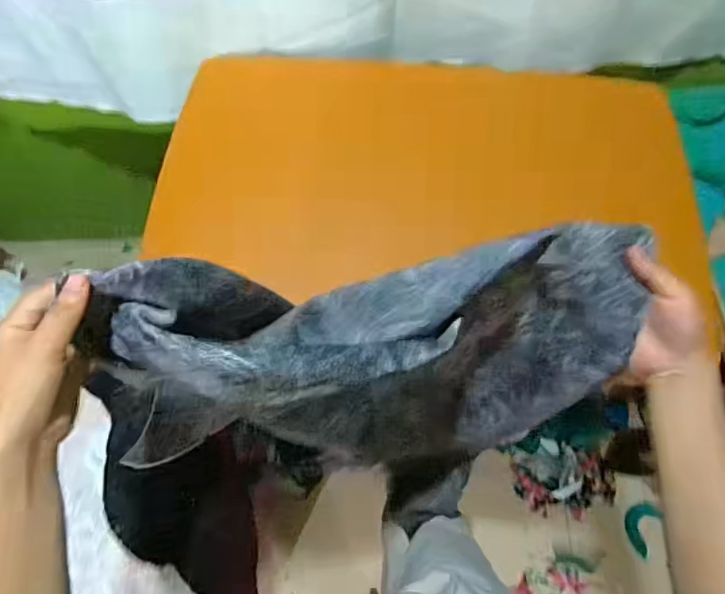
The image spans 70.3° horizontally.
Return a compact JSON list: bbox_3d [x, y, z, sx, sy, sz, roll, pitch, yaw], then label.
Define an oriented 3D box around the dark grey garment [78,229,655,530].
[{"bbox_3d":[-0.010,0.050,0.492,0.419,0.345,0.123,4,68,-20],"label":"dark grey garment"}]

